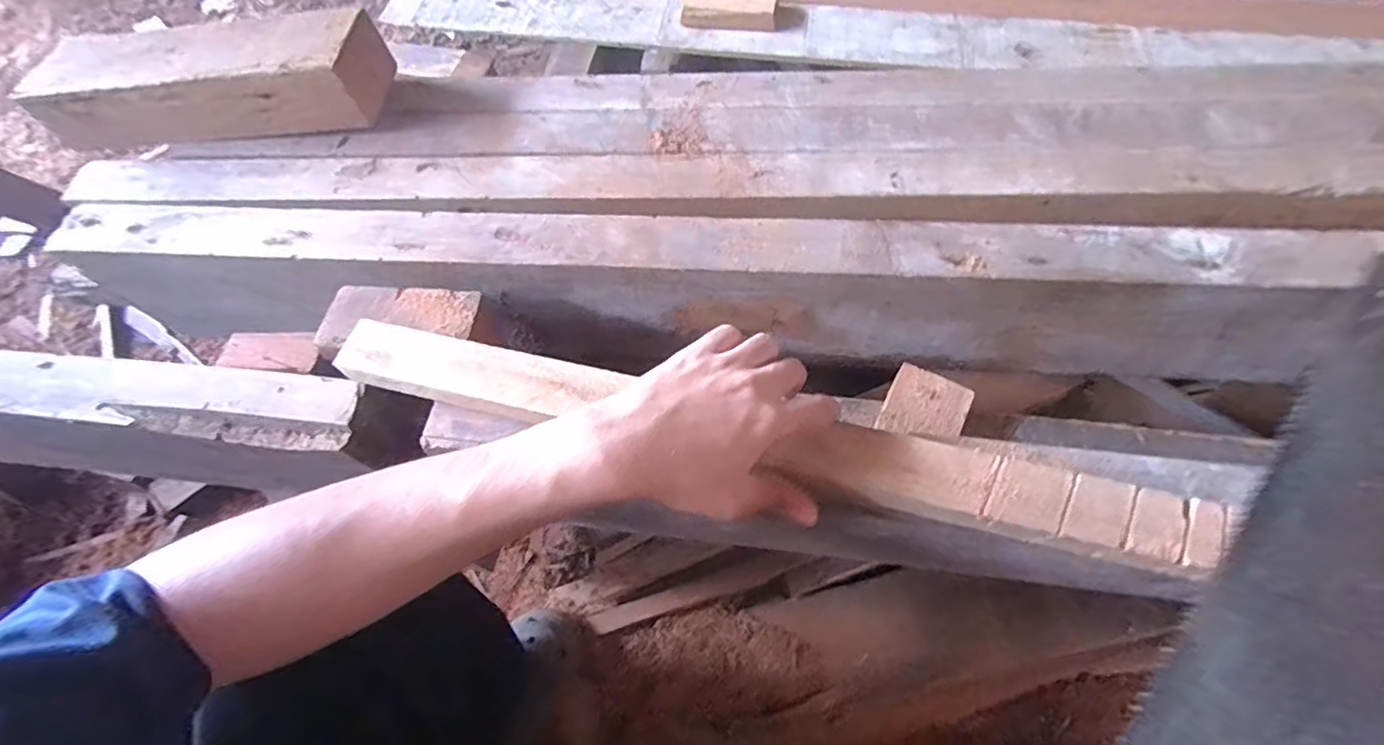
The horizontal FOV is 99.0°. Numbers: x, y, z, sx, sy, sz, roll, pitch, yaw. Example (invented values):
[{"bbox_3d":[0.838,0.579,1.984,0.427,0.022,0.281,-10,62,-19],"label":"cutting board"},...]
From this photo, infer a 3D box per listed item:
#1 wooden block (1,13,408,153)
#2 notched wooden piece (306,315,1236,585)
[{"bbox_3d":[-0.412,-0.258,0.515,0.280,0.072,0.090,-2,62,1],"label":"wooden block"},{"bbox_3d":[0.024,0.033,0.355,0.519,0.017,0.042,12,64,10],"label":"notched wooden piece"}]

